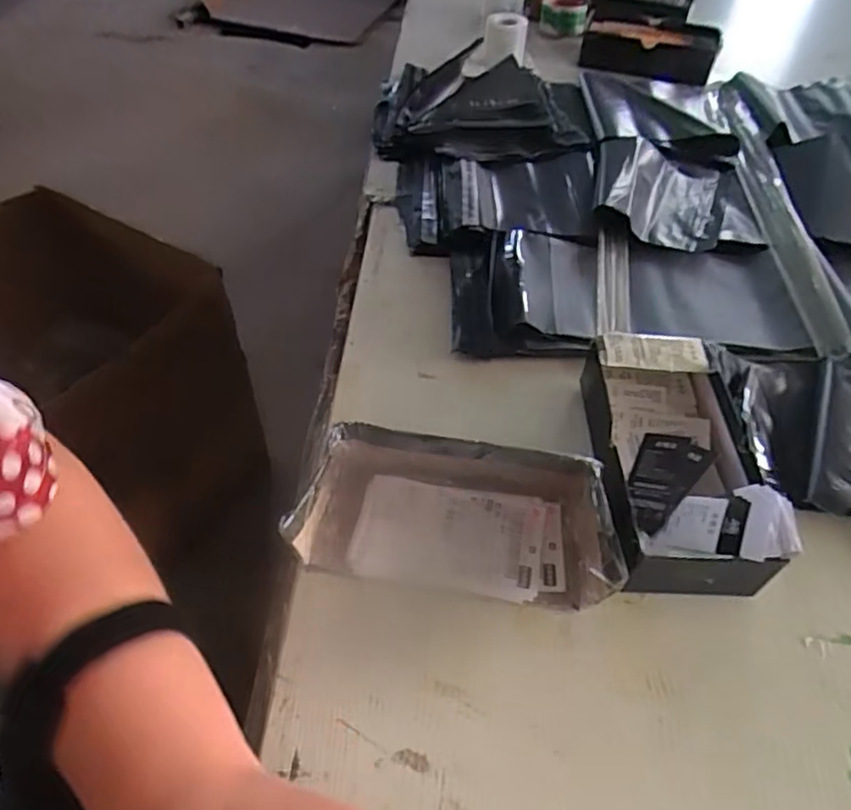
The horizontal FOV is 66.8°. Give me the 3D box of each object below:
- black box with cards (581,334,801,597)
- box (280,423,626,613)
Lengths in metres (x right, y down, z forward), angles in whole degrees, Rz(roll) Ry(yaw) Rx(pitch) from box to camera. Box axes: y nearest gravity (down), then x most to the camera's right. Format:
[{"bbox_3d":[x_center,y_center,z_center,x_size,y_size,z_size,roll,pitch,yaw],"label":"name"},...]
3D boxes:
[{"bbox_3d":[0.196,0.037,0.526,0.124,0.063,0.224,2,49,0],"label":"black box with cards"},{"bbox_3d":[0.023,0.083,0.495,0.227,0.058,0.101,8,49,5],"label":"box"}]

